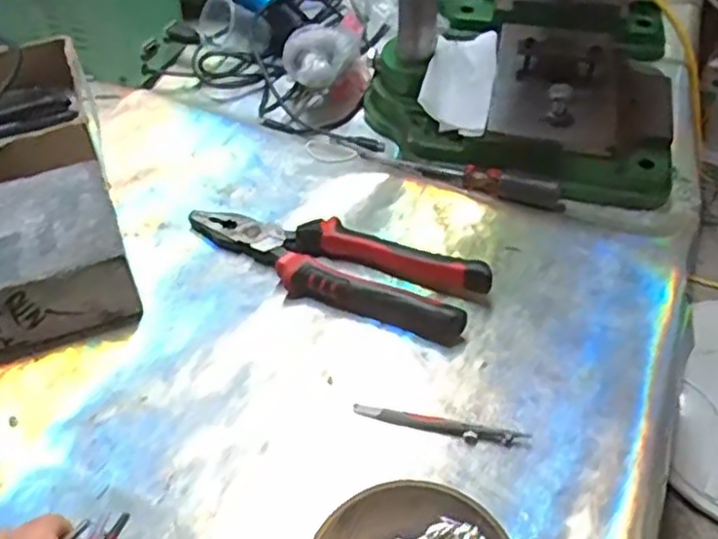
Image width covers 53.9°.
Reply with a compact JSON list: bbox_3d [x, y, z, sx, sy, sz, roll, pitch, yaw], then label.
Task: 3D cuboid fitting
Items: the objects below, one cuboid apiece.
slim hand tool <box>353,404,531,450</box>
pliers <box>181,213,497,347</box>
[{"bbox_3d":[0.049,0.093,0.424,0.105,0.008,0.010,10,52,9],"label":"slim hand tool"},{"bbox_3d":[-0.021,-0.009,0.496,0.216,0.028,0.068,16,53,14],"label":"pliers"}]

